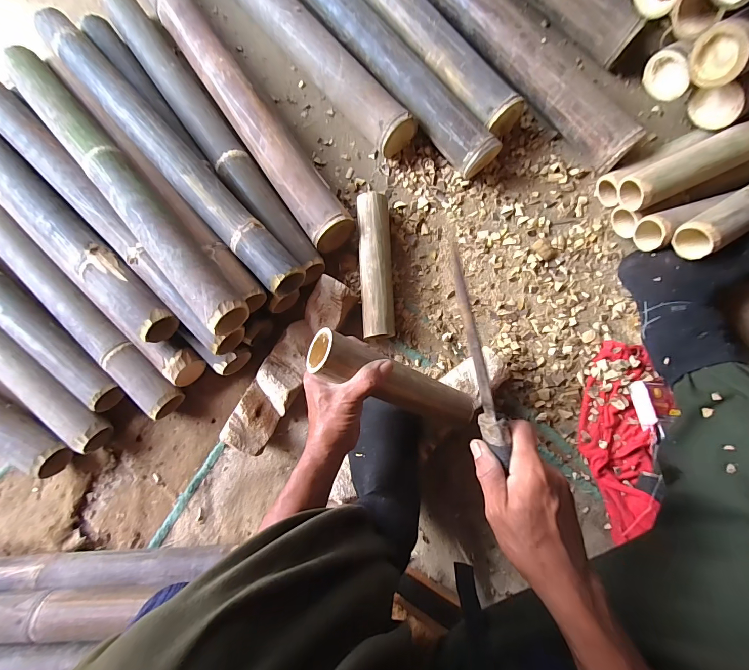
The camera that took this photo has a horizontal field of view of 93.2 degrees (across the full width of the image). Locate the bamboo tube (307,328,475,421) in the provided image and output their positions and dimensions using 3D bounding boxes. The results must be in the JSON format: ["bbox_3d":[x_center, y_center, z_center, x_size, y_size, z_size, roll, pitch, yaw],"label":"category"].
[{"bbox_3d":[0.027,0.059,0.449,0.224,0.048,0.052,26,84,-23],"label":"bamboo tube"}]

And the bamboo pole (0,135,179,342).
[{"bbox_3d":[-0.548,-0.218,0.588,0.632,0.064,0.064,42,88,7],"label":"bamboo pole"}]

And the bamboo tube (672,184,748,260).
[{"bbox_3d":[0.524,-0.184,0.473,0.234,0.045,0.053,-32,82,0],"label":"bamboo tube"}]

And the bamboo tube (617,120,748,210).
[{"bbox_3d":[0.492,-0.260,0.523,0.237,0.046,0.053,-25,83,1],"label":"bamboo tube"}]

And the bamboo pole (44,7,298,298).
[{"bbox_3d":[-0.340,-0.306,0.577,0.058,0.068,0.651,-43,83,-1],"label":"bamboo pole"}]

